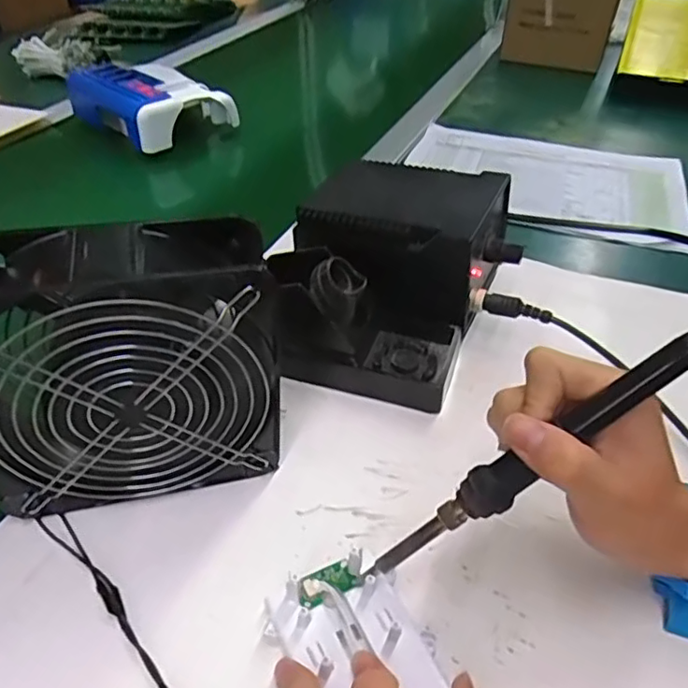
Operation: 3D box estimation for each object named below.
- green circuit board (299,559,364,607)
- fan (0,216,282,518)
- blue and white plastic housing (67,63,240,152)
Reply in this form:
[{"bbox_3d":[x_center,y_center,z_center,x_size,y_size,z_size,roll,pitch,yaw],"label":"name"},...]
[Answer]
[{"bbox_3d":[-0.009,0.119,0.303,0.031,0.004,0.017,-21,47,-28],"label":"green circuit board"},{"bbox_3d":[-0.110,0.019,0.318,0.151,0.152,0.057,-10,42,-12],"label":"fan"},{"bbox_3d":[-0.237,-0.296,0.746,0.171,0.056,0.124,31,49,30],"label":"blue and white plastic housing"}]

